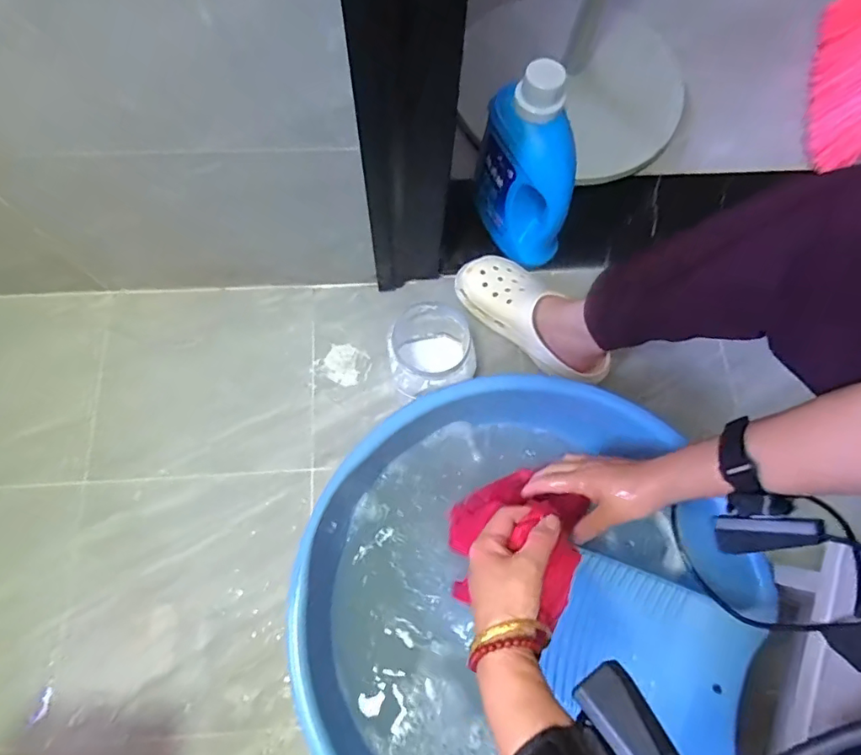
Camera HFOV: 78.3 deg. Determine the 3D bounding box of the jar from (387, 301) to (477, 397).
[{"bbox_3d":[0.000,-0.023,0.701,0.104,0.134,0.112,1,72,-2],"label":"jar"}]

